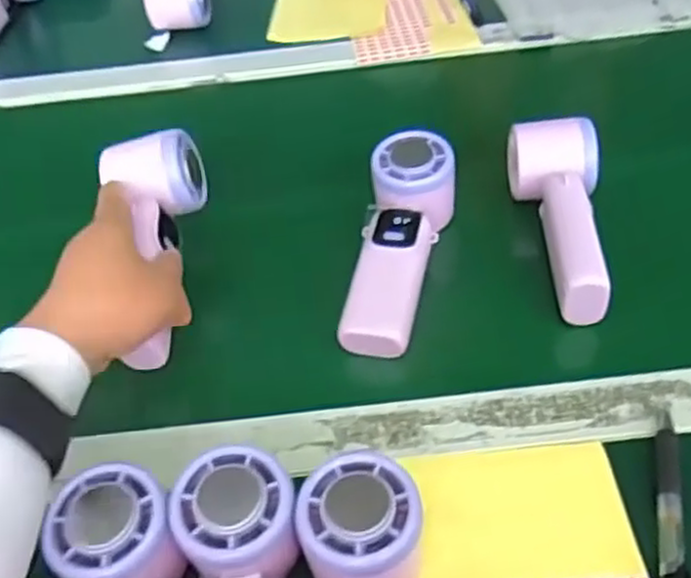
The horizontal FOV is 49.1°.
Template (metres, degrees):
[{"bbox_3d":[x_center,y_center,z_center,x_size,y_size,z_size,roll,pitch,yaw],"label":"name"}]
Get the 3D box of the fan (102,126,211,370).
[{"bbox_3d":[-0.124,-0.028,0.488,0.061,0.048,0.168,-4,67,3],"label":"fan"}]

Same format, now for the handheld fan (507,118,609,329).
[{"bbox_3d":[0.151,-0.050,0.497,0.058,0.047,0.148,-8,45,0],"label":"handheld fan"}]

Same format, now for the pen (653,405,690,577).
[{"bbox_3d":[0.158,0.115,0.365,0.015,0.010,0.141,7,46,14],"label":"pen"}]

